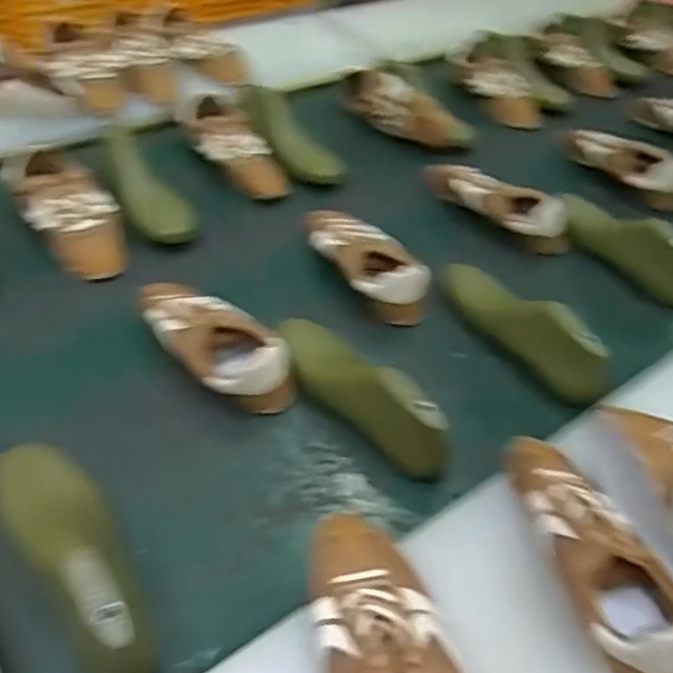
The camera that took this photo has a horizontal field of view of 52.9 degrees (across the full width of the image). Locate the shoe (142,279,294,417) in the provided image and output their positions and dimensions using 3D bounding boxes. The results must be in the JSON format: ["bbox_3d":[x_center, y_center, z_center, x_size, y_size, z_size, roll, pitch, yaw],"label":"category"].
[{"bbox_3d":[-0.140,0.012,0.794,0.214,0.081,0.103,36,52,24],"label":"shoe"}]

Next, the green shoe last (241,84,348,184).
[{"bbox_3d":[-0.085,-0.338,1.109,0.069,0.075,0.250,-29,57,-30],"label":"green shoe last"}]

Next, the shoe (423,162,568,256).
[{"bbox_3d":[0.245,-0.210,1.044,0.250,0.077,0.065,34,52,23],"label":"shoe"}]

